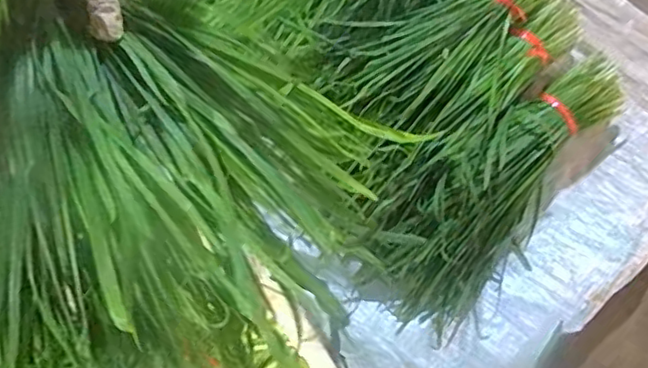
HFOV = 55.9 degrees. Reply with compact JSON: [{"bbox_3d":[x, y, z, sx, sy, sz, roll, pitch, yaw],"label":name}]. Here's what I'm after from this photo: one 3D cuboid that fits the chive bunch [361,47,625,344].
[{"bbox_3d":[0.265,0.009,0.924,0.499,0.094,0.188,-44,76,-8],"label":"chive bunch"}]

